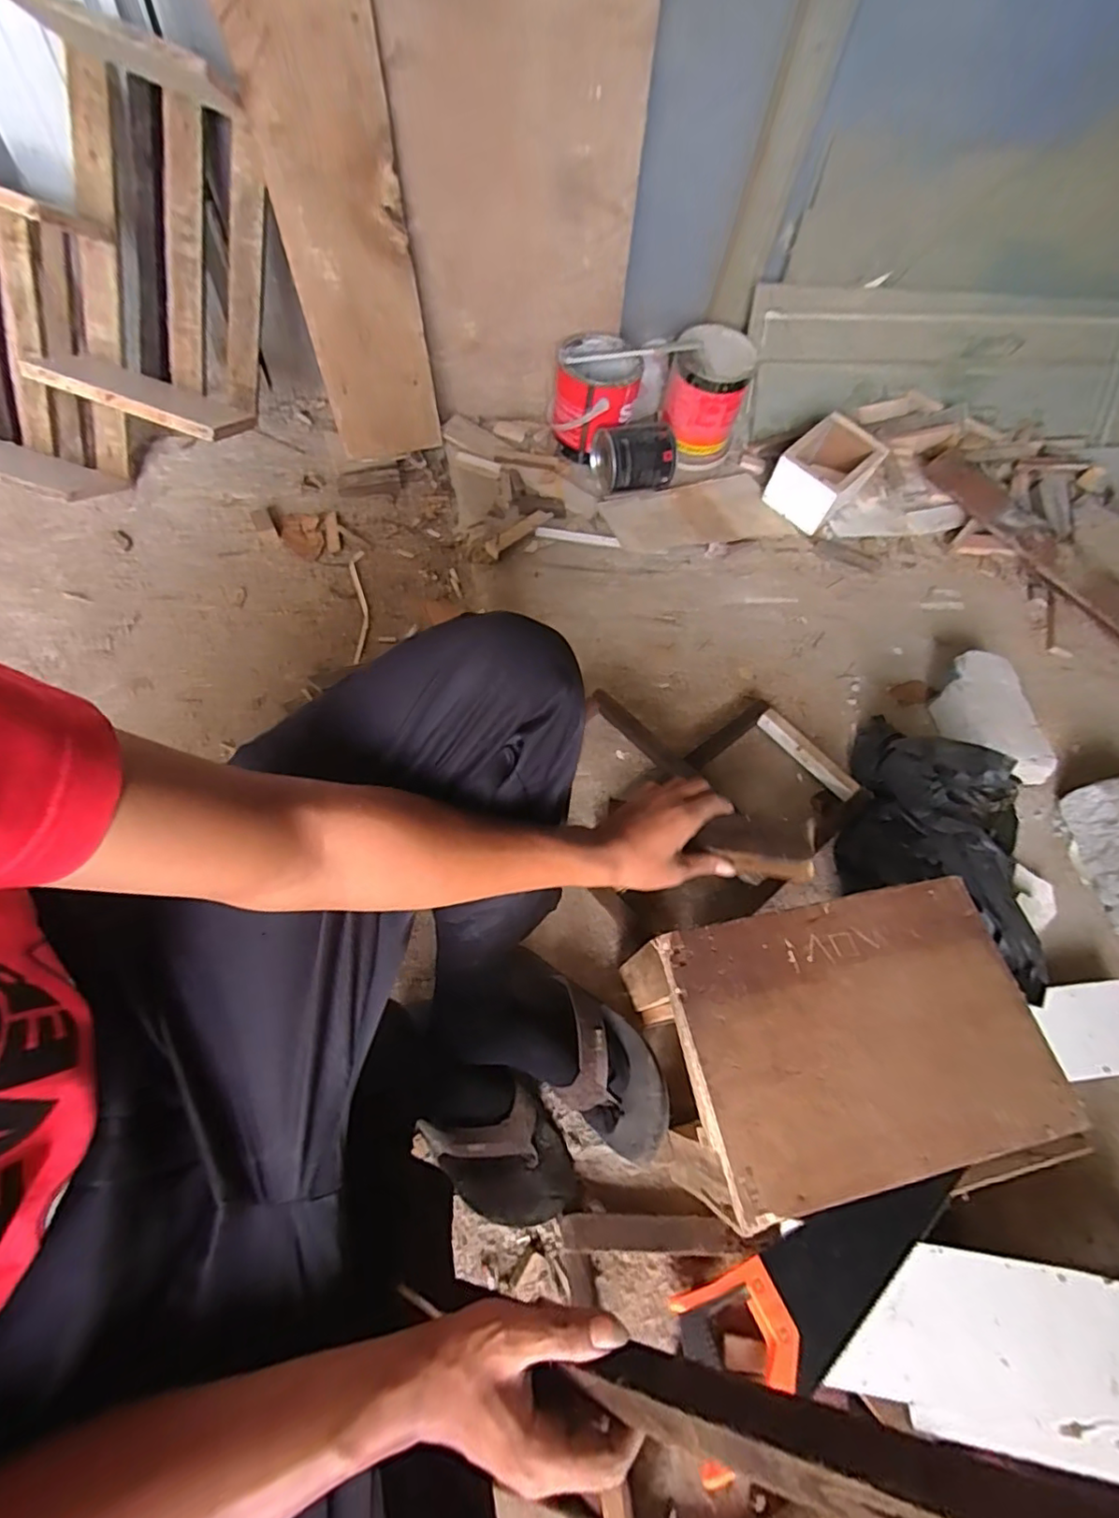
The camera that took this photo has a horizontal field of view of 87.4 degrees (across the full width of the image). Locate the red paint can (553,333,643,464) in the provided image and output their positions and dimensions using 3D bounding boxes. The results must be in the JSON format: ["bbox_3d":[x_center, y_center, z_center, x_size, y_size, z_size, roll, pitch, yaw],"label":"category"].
[{"bbox_3d":[0.066,-0.659,1.080,0.147,0.144,0.146,3,64,-6],"label":"red paint can"}]

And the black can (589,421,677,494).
[{"bbox_3d":[0.138,-0.551,1.060,0.130,0.094,0.097,-14,67,-13],"label":"black can"}]

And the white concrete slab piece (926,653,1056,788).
[{"bbox_3d":[0.660,-0.059,0.913,0.129,0.070,0.220,-5,64,-7],"label":"white concrete slab piece"}]

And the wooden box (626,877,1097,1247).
[{"bbox_3d":[0.253,0.288,0.609,0.348,0.221,0.236,-8,65,-11],"label":"wooden box"}]

